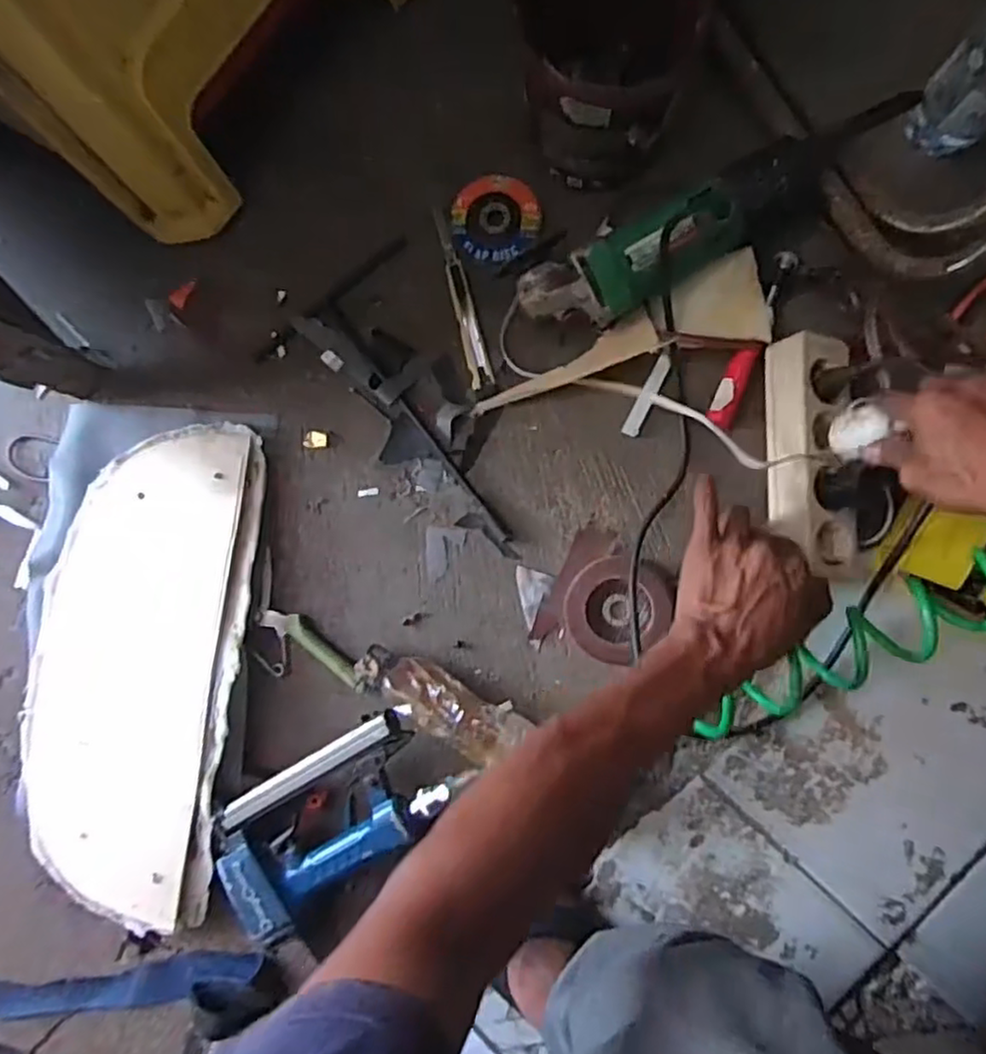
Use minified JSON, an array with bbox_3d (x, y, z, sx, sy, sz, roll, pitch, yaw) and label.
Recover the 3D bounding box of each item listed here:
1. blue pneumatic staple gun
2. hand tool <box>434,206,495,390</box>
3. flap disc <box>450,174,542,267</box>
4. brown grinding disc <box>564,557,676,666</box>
[{"bbox_3d":[-0.142,0.255,0.591,0.202,0.044,0.112,-33,85,2],"label":"blue pneumatic staple gun"},{"bbox_3d":[-0.031,-0.214,0.629,0.022,0.006,0.175,-16,86,3],"label":"hand tool"},{"bbox_3d":[0.001,-0.285,0.620,0.075,0.012,0.077,0,87,4],"label":"flap disc"},{"bbox_3d":[0.111,0.072,0.596,0.094,0.010,0.086,0,87,4],"label":"brown grinding disc"}]

